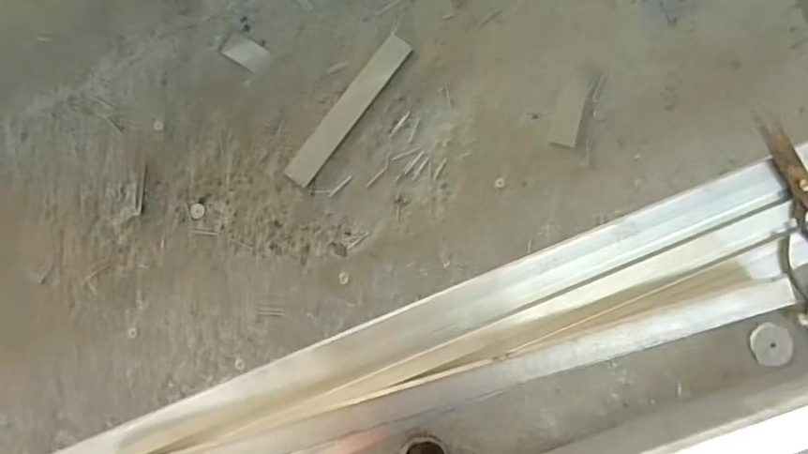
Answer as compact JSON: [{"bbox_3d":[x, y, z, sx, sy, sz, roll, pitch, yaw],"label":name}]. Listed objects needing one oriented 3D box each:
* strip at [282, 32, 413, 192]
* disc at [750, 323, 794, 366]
[{"bbox_3d":[-0.102,-0.219,1.066,0.051,0.009,0.328,37,87,5],"label":"strip"},{"bbox_3d":[0.631,0.202,0.979,0.063,0.012,0.071,-6,84,1],"label":"disc"}]

